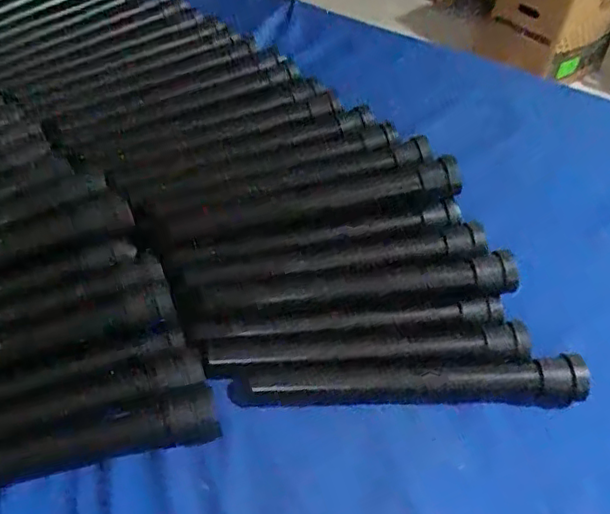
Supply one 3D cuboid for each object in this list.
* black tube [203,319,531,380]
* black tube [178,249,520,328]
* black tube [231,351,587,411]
[{"bbox_3d":[0.048,0.072,0.462,0.244,0.024,0.030,-1,45,-3],"label":"black tube"},{"bbox_3d":[0.036,0.025,0.473,0.262,0.028,0.029,-4,45,-6],"label":"black tube"},{"bbox_3d":[0.077,0.092,0.441,0.257,0.026,0.031,0,45,-2],"label":"black tube"}]

